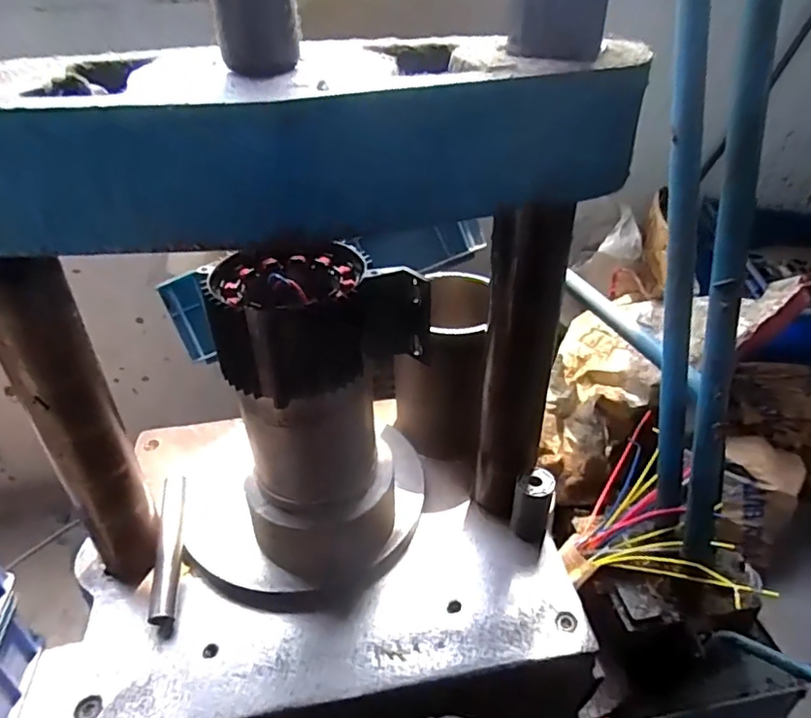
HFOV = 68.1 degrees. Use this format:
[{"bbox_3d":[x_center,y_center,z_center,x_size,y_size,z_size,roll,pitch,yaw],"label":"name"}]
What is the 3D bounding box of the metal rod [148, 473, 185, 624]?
[{"bbox_3d":[-0.236,0.183,0.600,0.021,0.016,0.150,-6,49,-7],"label":"metal rod"}]

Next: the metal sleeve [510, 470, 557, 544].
[{"bbox_3d":[0.132,0.151,0.623,0.036,0.071,0.035,17,40,24],"label":"metal sleeve"}]

